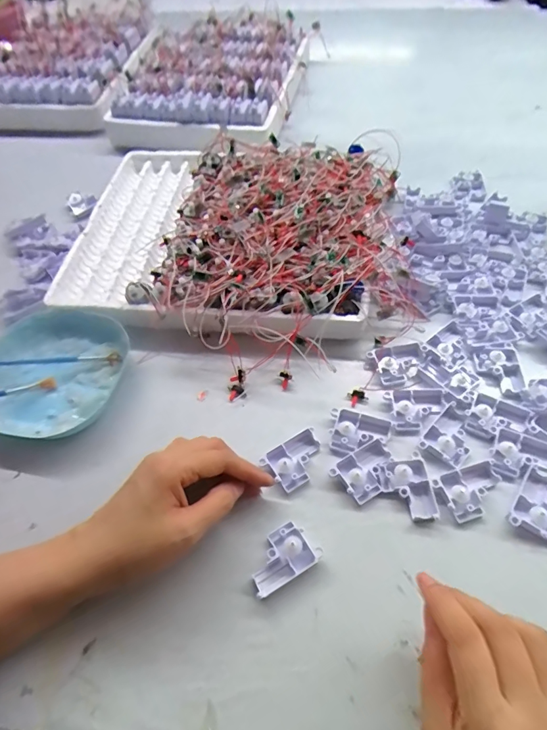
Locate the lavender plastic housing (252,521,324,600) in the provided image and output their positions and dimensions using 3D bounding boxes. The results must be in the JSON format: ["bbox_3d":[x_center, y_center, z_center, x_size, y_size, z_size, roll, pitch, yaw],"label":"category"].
[{"bbox_3d":[0.005,0.135,0.321,0.050,0.012,0.034,-27,56,-15],"label":"lavender plastic housing"}]

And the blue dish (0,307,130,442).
[{"bbox_3d":[-0.208,0.005,0.422,0.128,0.022,0.133,-2,54,3],"label":"blue dish"}]

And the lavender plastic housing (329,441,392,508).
[{"bbox_3d":[0.074,0.082,0.355,0.049,0.013,0.035,-30,57,-17],"label":"lavender plastic housing"}]

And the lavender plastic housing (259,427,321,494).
[{"bbox_3d":[0.019,0.076,0.363,0.048,0.012,0.035,-28,57,-16],"label":"lavender plastic housing"}]

